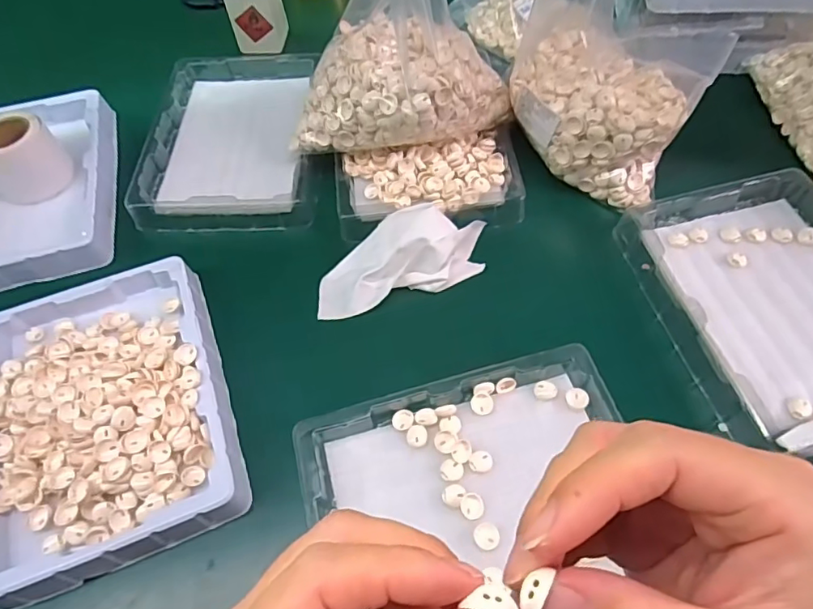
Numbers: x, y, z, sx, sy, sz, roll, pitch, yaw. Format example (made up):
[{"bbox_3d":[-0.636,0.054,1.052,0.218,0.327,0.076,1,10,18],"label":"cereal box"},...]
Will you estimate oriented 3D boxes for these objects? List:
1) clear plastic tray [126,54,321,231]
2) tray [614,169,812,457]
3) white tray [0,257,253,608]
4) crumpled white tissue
[{"bbox_3d":[-0.174,-0.177,0.550,0.170,0.031,0.227,-1,60,3],"label":"clear plastic tray"},{"bbox_3d":[0.298,-0.010,0.418,0.182,0.031,0.225,-16,60,-6],"label":"tray"},{"bbox_3d":[-0.223,0.075,0.395,0.169,0.041,0.219,-21,61,-9],"label":"white tray"},{"bbox_3d":[-0.005,-0.041,0.452,0.150,0.046,0.059,-15,60,-5],"label":"crumpled white tissue"}]

